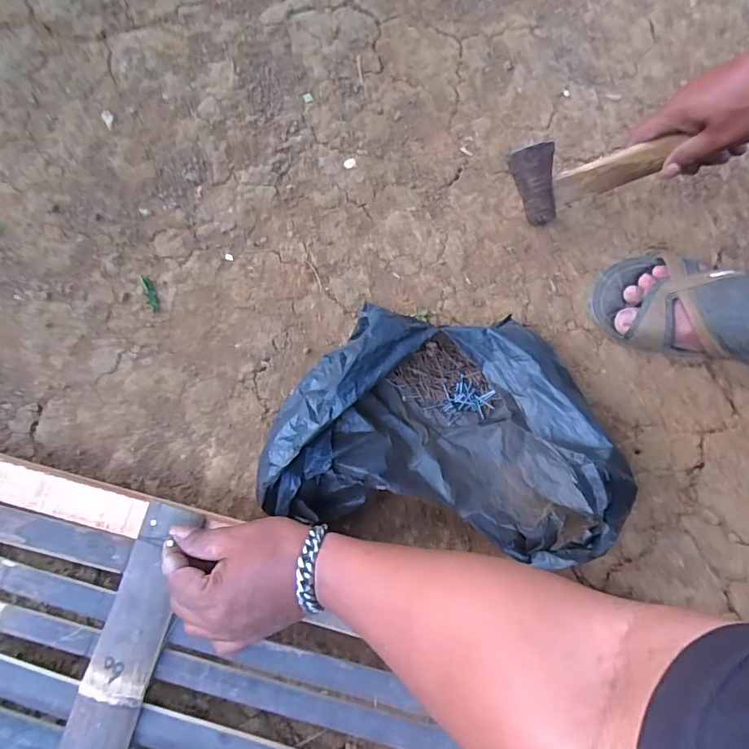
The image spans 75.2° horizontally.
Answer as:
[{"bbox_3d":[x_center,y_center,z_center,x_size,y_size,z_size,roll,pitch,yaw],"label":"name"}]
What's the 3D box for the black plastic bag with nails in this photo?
[{"bbox_3d":[0.063,0.041,0.449,0.298,0.106,0.218,11,76,1],"label":"black plastic bag with nails"}]

